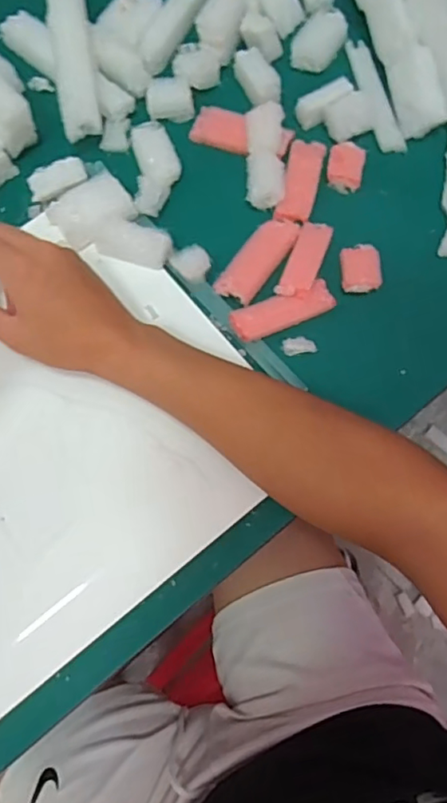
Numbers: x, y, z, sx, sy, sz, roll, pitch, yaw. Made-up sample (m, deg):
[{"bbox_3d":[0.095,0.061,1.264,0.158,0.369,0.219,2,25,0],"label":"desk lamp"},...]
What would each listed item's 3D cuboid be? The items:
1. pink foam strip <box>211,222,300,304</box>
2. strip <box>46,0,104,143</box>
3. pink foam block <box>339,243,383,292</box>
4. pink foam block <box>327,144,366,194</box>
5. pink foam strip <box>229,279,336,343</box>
[{"bbox_3d":[0.028,-0.111,0.450,0.033,0.009,0.079,34,79,10],"label":"pink foam strip"},{"bbox_3d":[-0.132,-0.313,0.501,0.032,0.022,0.194,-9,75,-1],"label":"strip"},{"bbox_3d":[0.107,-0.103,0.450,0.029,0.009,0.038,-1,76,2],"label":"pink foam block"},{"bbox_3d":[0.099,-0.190,0.467,0.027,0.010,0.037,11,76,5],"label":"pink foam block"},{"bbox_3d":[0.046,-0.069,0.442,0.079,0.010,0.027,-20,76,-3],"label":"pink foam strip"}]

